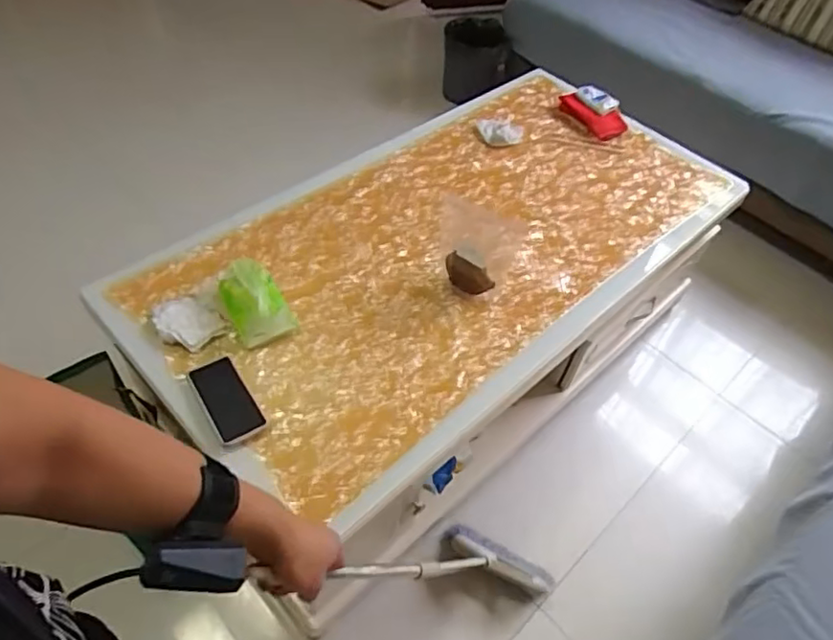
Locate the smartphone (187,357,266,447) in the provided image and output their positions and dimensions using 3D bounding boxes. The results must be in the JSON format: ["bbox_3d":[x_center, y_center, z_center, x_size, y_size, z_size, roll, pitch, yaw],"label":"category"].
[{"bbox_3d":[-0.317,0.131,1.018,0.077,0.014,0.164,-27,60,-23],"label":"smartphone"}]

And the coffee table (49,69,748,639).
[{"bbox_3d":[0.054,-0.079,1.447,1.363,0.411,0.737,-35,62,-29],"label":"coffee table"}]

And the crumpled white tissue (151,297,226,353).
[{"bbox_3d":[-0.413,0.000,1.103,0.123,0.020,0.087,29,55,16],"label":"crumpled white tissue"}]

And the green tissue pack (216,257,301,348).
[{"bbox_3d":[-0.294,-0.033,1.125,0.103,0.061,0.157,-21,56,-22],"label":"green tissue pack"}]

